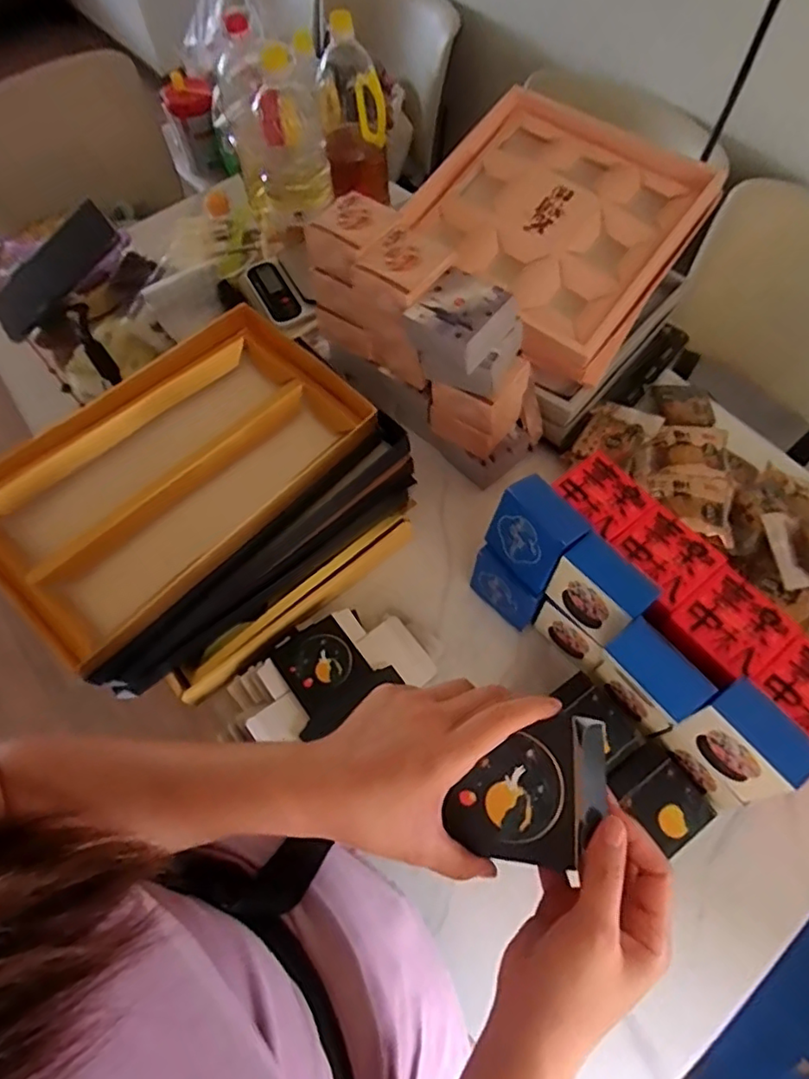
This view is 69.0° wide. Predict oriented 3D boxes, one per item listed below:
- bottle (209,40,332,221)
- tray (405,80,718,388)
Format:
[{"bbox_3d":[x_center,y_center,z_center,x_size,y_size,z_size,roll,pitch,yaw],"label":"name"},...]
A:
[{"bbox_3d":[-0.201,-0.622,0.911,0.149,0.218,0.126,-10,63,-3],"label":"bottle"},{"bbox_3d":[0.210,-0.432,0.807,0.353,0.070,0.358,41,84,13],"label":"tray"}]

